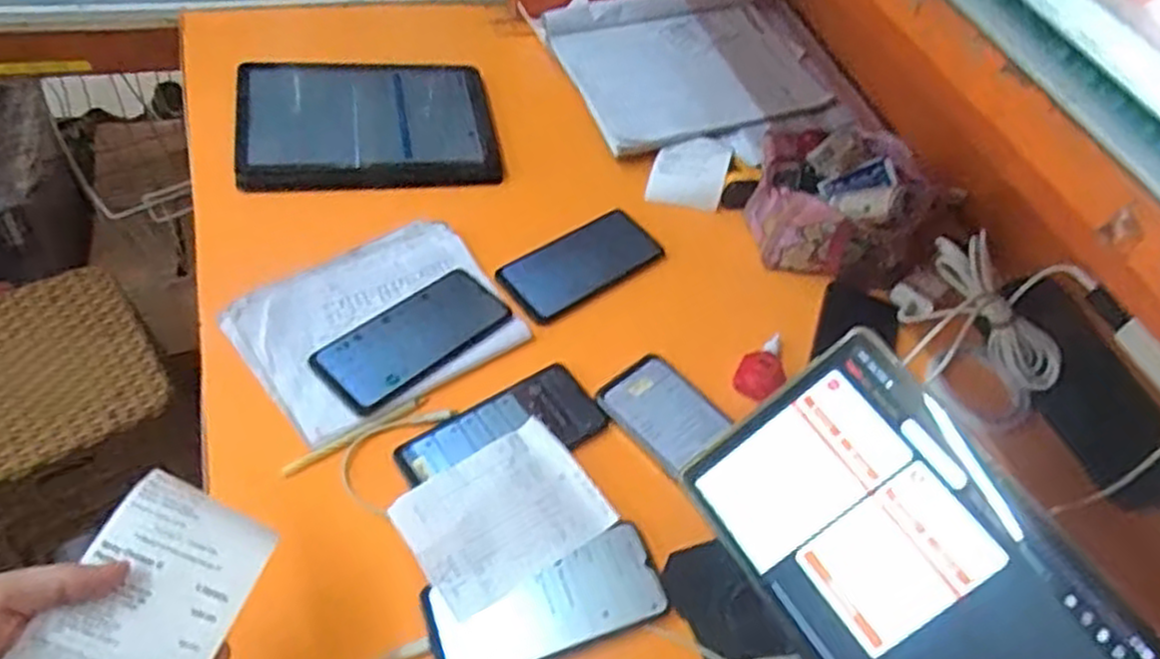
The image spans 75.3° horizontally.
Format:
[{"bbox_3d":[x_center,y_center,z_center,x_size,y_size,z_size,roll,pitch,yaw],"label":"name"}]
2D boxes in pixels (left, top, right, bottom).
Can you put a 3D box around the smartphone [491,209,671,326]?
[{"bbox_3d":[0.004,-0.065,0.749,0.169,0.006,0.072,-30,72,-28],"label":"smartphone"}]

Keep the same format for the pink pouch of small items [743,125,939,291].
[{"bbox_3d":[0.265,-0.139,0.776,0.155,0.082,0.175,10,51,-4],"label":"pink pouch of small items"}]

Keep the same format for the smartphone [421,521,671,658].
[{"bbox_3d":[-0.022,0.194,0.529,0.163,0.010,0.069,-13,57,-21],"label":"smartphone"}]

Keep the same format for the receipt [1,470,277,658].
[{"bbox_3d":[-0.219,0.149,0.373,0.079,0.041,0.145,28,46,-13],"label":"receipt"}]

